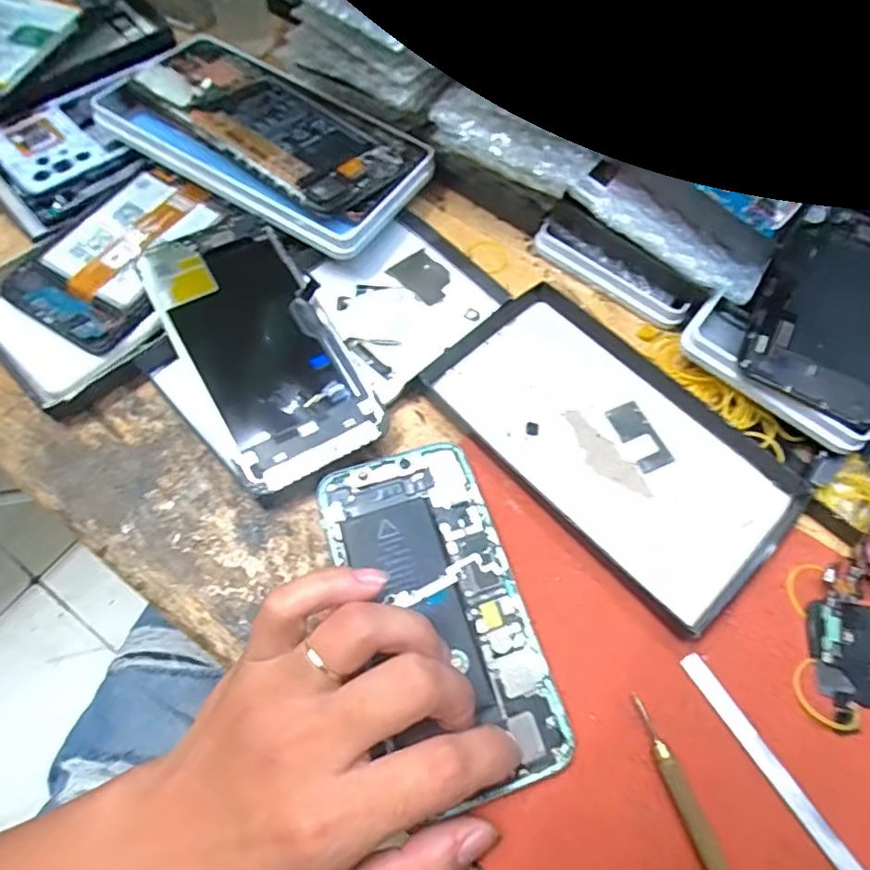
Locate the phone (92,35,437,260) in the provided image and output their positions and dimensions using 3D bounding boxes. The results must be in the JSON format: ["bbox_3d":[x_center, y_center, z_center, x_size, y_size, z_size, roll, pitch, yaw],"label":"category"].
[{"bbox_3d":[-0.094,-0.174,0.326,0.169,0.022,0.096,30,65,5],"label":"phone"}]

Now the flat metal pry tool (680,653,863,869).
[{"bbox_3d":[0.148,0.150,0.230,0.010,0.004,0.132,-31,71,-13],"label":"flat metal pry tool"}]

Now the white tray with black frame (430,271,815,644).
[{"bbox_3d":[0.090,-0.001,0.290,0.103,0.009,0.177,-42,74,-16],"label":"white tray with black frame"}]

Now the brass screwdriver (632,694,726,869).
[{"bbox_3d":[0.106,0.161,0.217,0.009,0.014,0.114,-19,69,-8],"label":"brass screwdriver"}]

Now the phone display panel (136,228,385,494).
[{"bbox_3d":[-0.087,-0.043,0.286,0.070,0.011,0.136,-27,75,-18],"label":"phone display panel"}]

